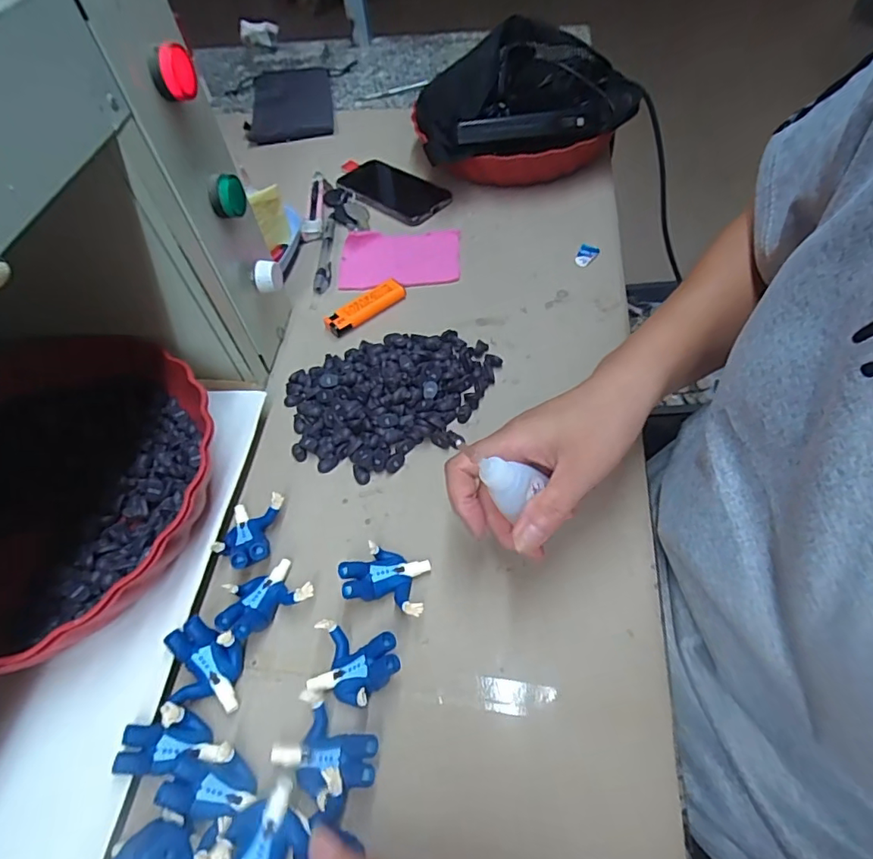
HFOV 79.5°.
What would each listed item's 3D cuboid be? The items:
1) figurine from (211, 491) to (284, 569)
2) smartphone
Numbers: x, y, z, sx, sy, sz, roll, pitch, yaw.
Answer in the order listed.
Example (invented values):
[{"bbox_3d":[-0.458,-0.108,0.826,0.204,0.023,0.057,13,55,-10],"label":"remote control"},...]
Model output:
[{"bbox_3d":[-0.128,0.072,0.361,0.042,0.026,0.054,-1,54,5],"label":"figurine"},{"bbox_3d":[-0.054,-0.281,0.609,0.076,0.006,0.146,-40,61,-22],"label":"smartphone"}]

